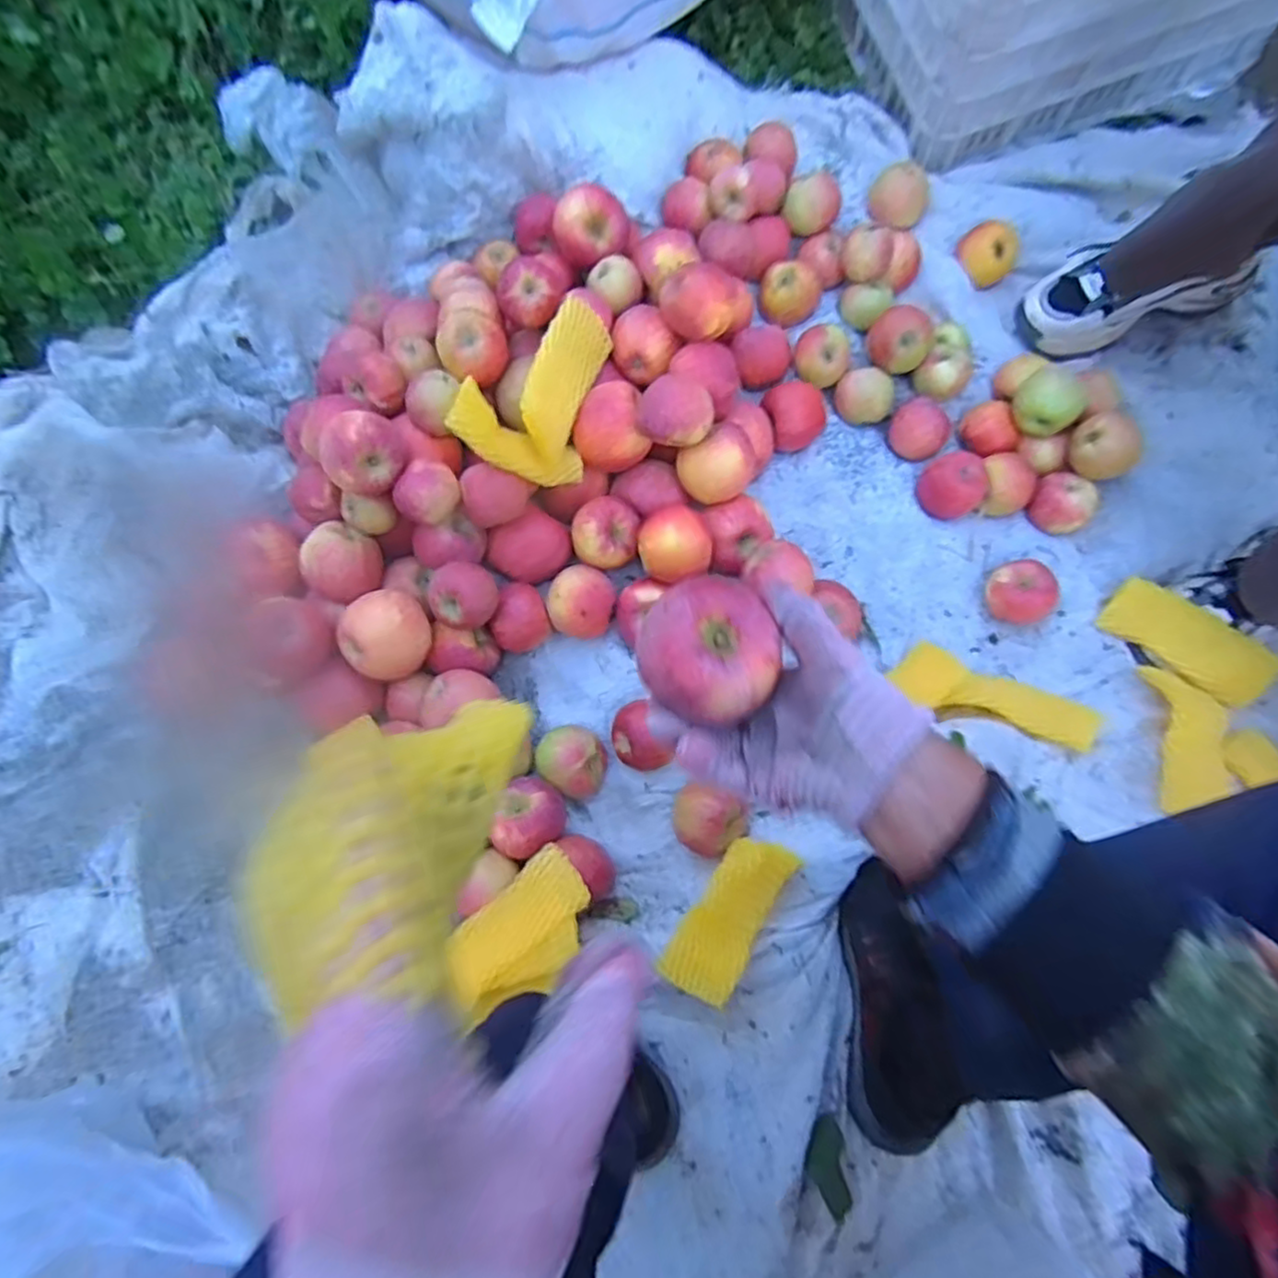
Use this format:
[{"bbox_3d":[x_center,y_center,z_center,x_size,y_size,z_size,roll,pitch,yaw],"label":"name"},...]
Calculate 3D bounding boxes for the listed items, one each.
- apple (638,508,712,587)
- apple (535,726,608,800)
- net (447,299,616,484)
[{"bbox_3d":[0.034,-0.095,0.710,0.074,0.053,0.063,-13,76,-4],"label":"apple"},{"bbox_3d":[-0.067,0.124,0.737,0.076,0.055,0.065,38,78,9],"label":"apple"},{"bbox_3d":[-0.101,-0.251,0.705,0.113,0.100,0.187,11,76,2],"label":"net"}]

